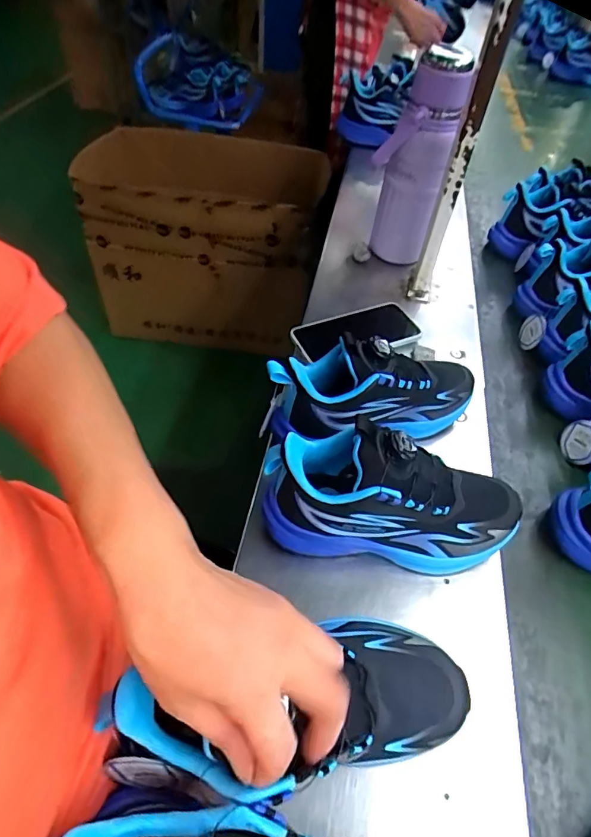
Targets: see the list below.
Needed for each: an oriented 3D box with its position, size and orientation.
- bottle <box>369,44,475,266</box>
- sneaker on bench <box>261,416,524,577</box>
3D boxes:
[{"bbox_3d":[0.146,-0.323,0.621,0.097,0.255,0.090,17,50,9],"label":"bottle"},{"bbox_3d":[0.085,0.073,0.400,0.220,0.140,0.075,5,49,-1],"label":"sneaker on bench"}]

